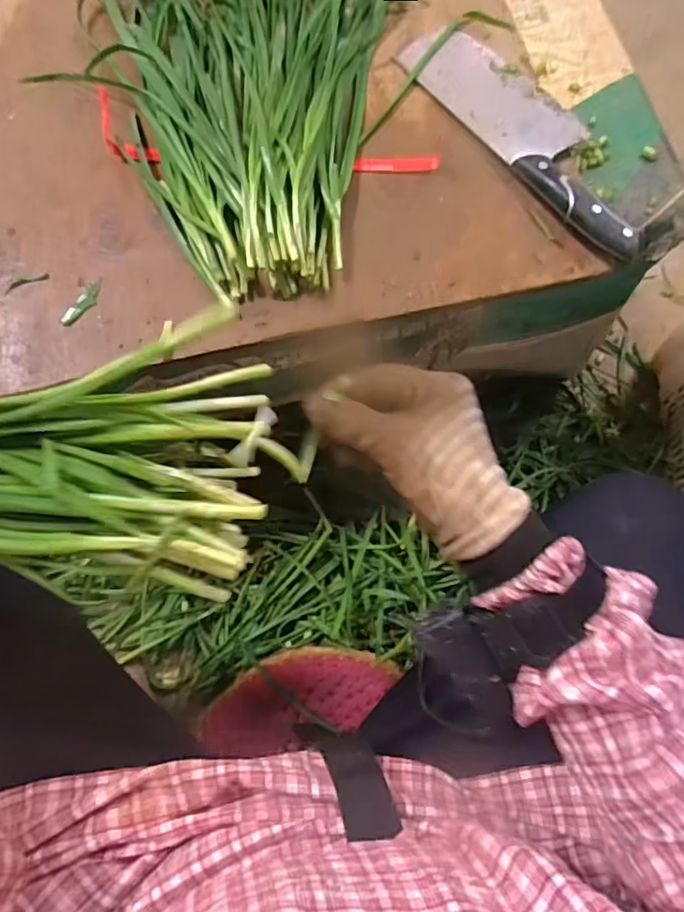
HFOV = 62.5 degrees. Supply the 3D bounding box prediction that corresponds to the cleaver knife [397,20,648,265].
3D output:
[{"bbox_3d":[0.155,-0.273,0.468,0.072,0.025,0.279,-31,75,-11],"label":"cleaver knife"}]

